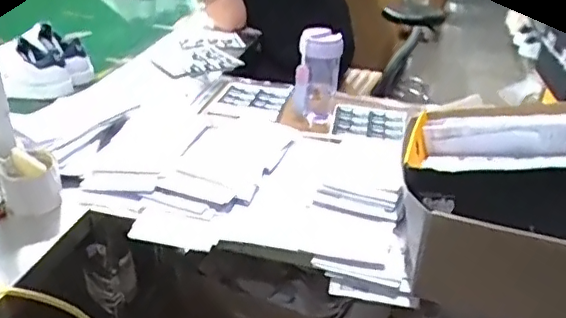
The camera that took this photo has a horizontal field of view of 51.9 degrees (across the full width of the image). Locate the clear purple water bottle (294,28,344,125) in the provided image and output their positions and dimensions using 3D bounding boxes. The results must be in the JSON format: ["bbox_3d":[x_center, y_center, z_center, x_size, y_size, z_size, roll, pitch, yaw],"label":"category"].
[{"bbox_3d":[0.069,-0.170,1.154,0.082,0.180,0.071,6,29,2],"label":"clear purple water bottle"}]

